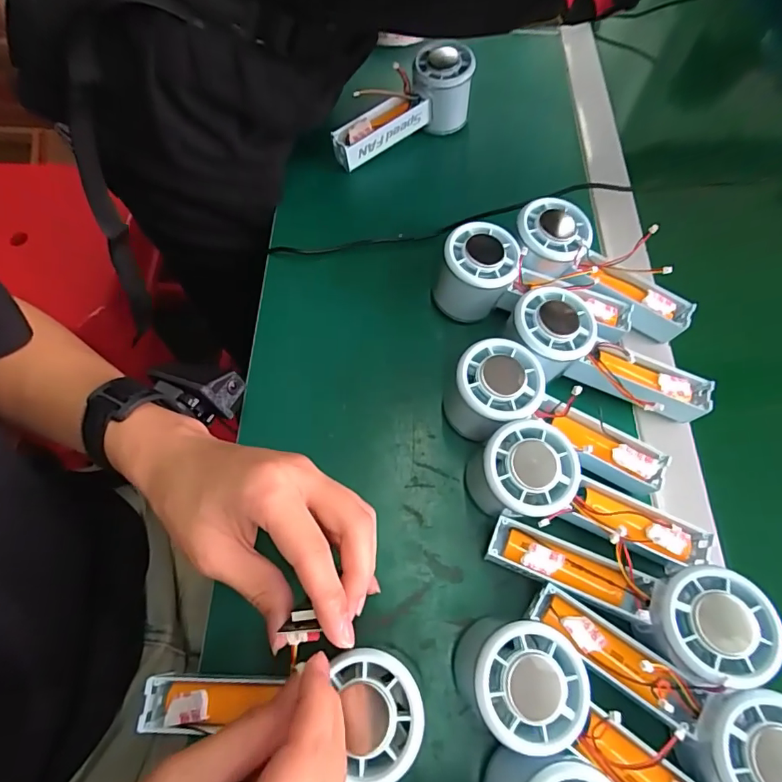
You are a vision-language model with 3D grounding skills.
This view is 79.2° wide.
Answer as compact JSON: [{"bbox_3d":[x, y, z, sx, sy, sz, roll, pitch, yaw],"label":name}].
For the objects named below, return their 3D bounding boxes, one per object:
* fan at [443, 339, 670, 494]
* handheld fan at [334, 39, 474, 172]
[{"bbox_3d":[0.112,0.021,0.320,0.147,0.057,0.057,22,67,8],"label":"fan"},{"bbox_3d":[0.013,-0.262,0.451,0.149,0.061,0.053,-33,70,-1],"label":"handheld fan"}]

